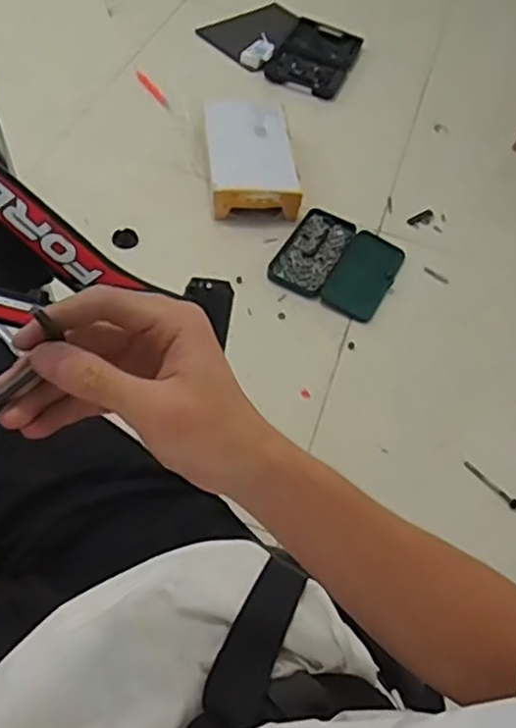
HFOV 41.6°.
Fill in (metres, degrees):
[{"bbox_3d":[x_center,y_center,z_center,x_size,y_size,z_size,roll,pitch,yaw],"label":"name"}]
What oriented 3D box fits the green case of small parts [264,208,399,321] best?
[{"bbox_3d":[0.173,-0.226,1.479,0.244,0.024,0.251,26,53,10],"label":"green case of small parts"}]

